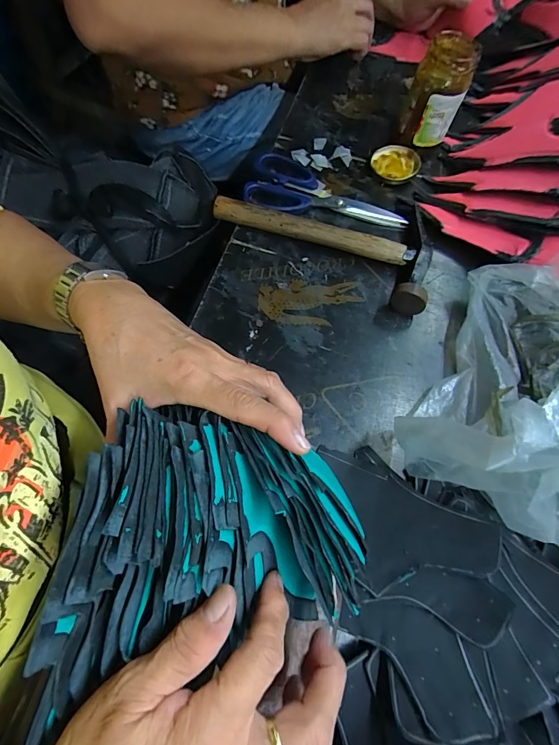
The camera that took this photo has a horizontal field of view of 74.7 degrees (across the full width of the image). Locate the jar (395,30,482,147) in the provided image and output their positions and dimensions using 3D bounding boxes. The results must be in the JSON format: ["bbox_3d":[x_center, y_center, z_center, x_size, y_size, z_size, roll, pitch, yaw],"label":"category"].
[{"bbox_3d":[0.178,-0.313,0.423,0.057,0.111,0.057,1,67,-3],"label":"jar"}]

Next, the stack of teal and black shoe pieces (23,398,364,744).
[{"bbox_3d":[-0.027,0.109,0.220,0.162,0.099,0.151,6,68,0],"label":"stack of teal and black shoe pieces"}]

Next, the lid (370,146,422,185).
[{"bbox_3d":[0.142,-0.255,0.451,0.057,0.015,0.047,8,67,0],"label":"lid"}]

